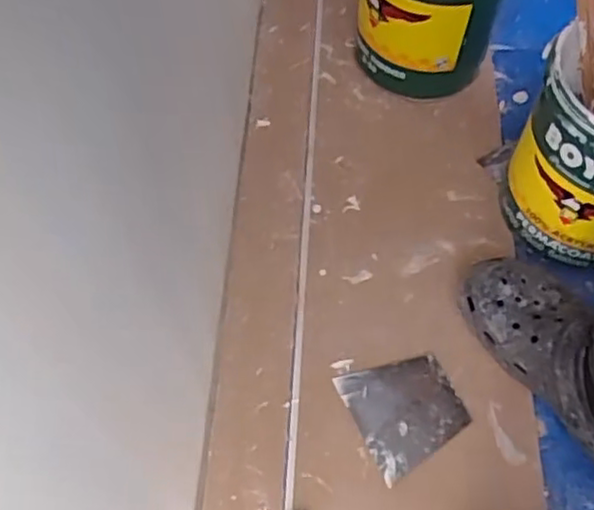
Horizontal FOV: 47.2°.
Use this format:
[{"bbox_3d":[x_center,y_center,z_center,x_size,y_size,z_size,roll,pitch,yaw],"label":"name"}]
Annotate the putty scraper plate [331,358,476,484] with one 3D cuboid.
[{"bbox_3d":[0.100,0.140,0.631,0.096,0.004,0.100,-23,61,-12],"label":"putty scraper plate"}]

